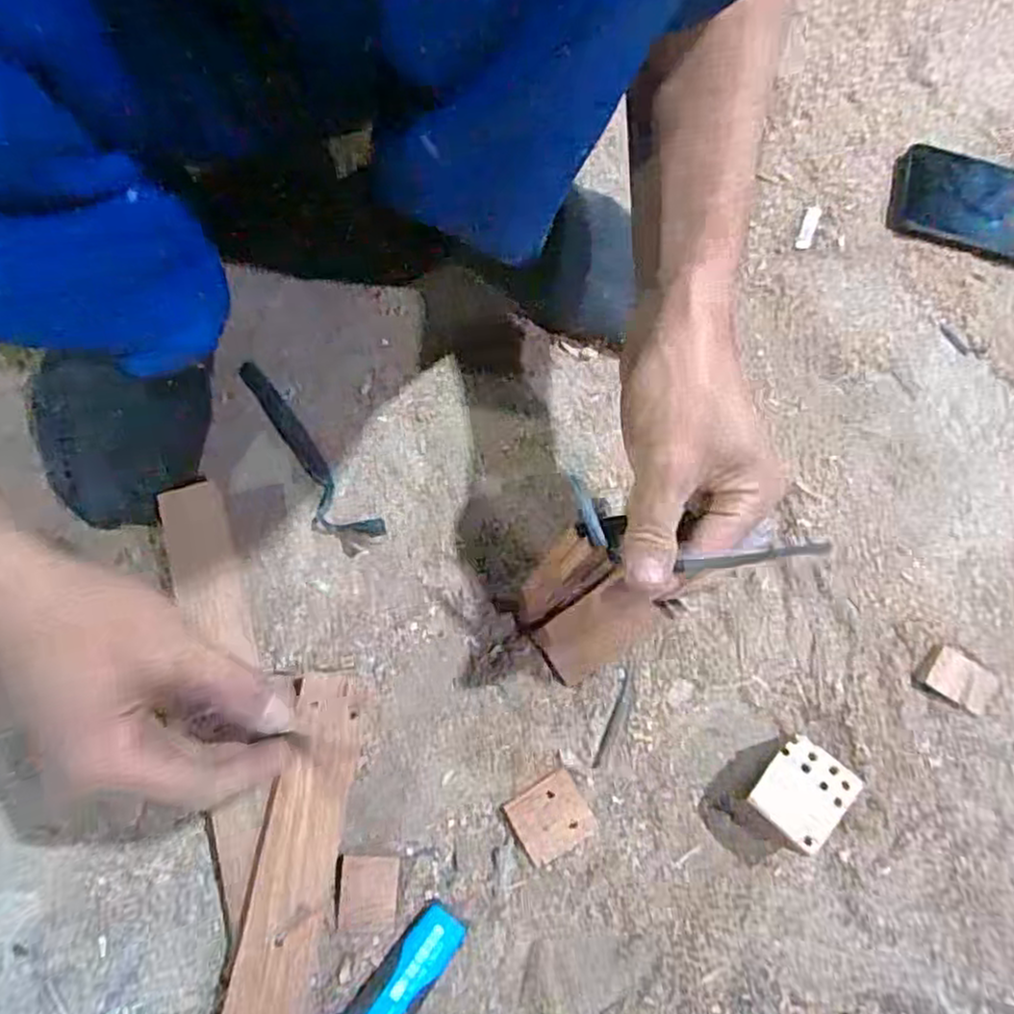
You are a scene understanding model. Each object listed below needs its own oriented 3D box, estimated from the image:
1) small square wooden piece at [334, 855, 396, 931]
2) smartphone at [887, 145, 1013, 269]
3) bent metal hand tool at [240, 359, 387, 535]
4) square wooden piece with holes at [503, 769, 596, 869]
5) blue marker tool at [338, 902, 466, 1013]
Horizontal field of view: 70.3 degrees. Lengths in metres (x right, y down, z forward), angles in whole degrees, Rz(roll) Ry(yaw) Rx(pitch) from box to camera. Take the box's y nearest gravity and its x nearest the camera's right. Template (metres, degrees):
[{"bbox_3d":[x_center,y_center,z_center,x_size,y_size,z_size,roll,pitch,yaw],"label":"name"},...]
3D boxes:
[{"bbox_3d":[-0.070,0.195,0.365,0.029,0.007,0.033,0,73,-1],"label":"small square wooden piece"},{"bbox_3d":[0.362,-0.208,0.519,0.169,0.009,0.089,16,73,4],"label":"smartphone"},{"bbox_3d":[-0.131,-0.032,0.445,0.033,0.008,0.145,-39,77,-12],"label":"bent metal hand tool"},{"bbox_3d":[0.022,0.163,0.378,0.038,0.006,0.035,-31,76,-10],"label":"square wooden piece with holes"},{"bbox_3d":[-0.059,0.239,0.345,0.028,0.016,0.099,39,76,10],"label":"blue marker tool"}]

